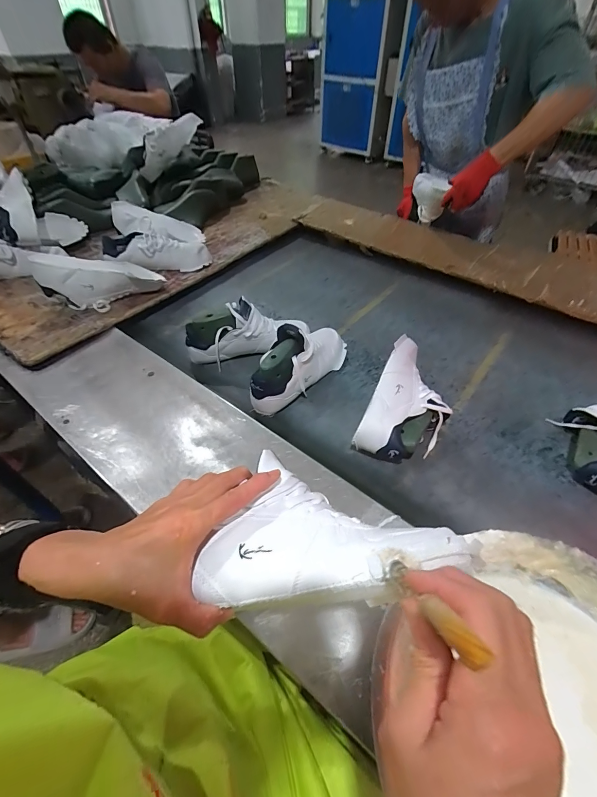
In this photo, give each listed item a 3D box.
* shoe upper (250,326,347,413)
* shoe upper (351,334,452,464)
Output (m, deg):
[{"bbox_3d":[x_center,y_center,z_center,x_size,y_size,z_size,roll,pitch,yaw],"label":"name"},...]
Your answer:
[{"bbox_3d":[0.008,-0.082,0.723,0.094,0.122,0.288,32,55,22],"label":"shoe upper"},{"bbox_3d":[0.208,0.008,0.649,0.131,0.087,0.246,22,51,15],"label":"shoe upper"}]

